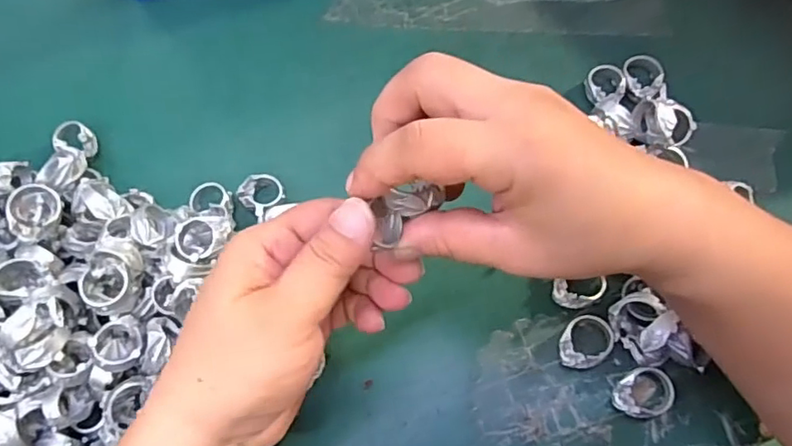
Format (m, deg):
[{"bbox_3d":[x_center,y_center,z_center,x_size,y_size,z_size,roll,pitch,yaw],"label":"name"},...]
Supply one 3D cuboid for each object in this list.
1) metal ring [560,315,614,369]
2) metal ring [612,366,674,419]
[{"bbox_3d":[0.102,0.065,0.304,0.024,0.013,0.032,40,75,15],"label":"metal ring"},{"bbox_3d":[0.128,0.088,0.292,0.030,0.016,0.024,-7,69,-1],"label":"metal ring"}]

